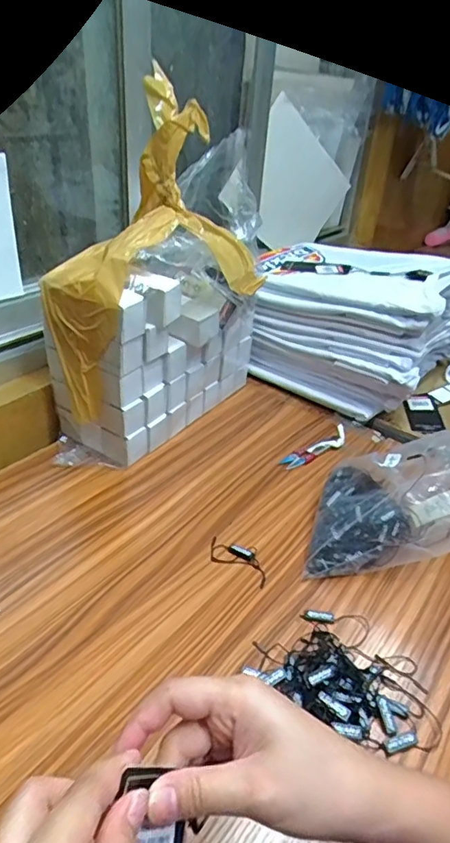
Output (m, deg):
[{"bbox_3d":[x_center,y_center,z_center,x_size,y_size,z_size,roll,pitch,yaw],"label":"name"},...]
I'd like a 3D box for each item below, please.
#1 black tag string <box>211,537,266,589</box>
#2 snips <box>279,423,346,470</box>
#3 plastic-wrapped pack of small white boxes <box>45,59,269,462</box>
[{"bbox_3d":[0.016,0.143,0.559,0.073,0.006,0.036,22,37,23],"label":"black tag string"},{"bbox_3d":[0.128,0.035,0.721,0.119,0.011,0.032,-21,42,-33],"label":"snips"},{"bbox_3d":[-0.072,-0.159,0.665,0.140,0.375,0.315,27,40,30],"label":"plastic-wrapped pack of small white boxes"}]

